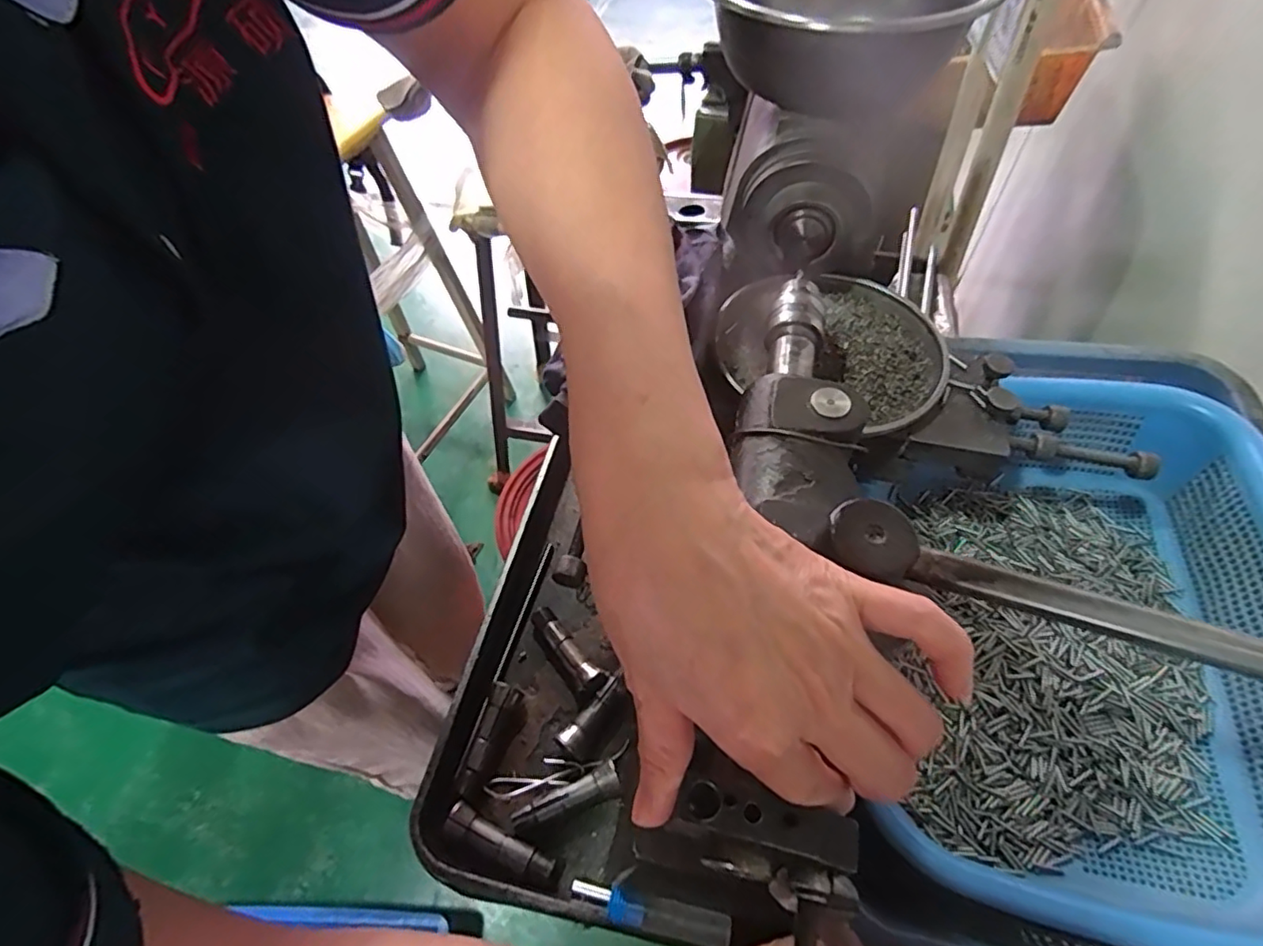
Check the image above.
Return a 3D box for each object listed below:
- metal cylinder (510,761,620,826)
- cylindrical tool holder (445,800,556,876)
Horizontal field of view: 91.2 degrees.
[{"bbox_3d":[-0.043,0.212,0.404,0.071,0.012,0.015,-20,56,-12],"label":"metal cylinder"},{"bbox_3d":[-0.085,0.234,0.391,0.072,0.010,0.017,23,58,18],"label":"cylindrical tool holder"}]

